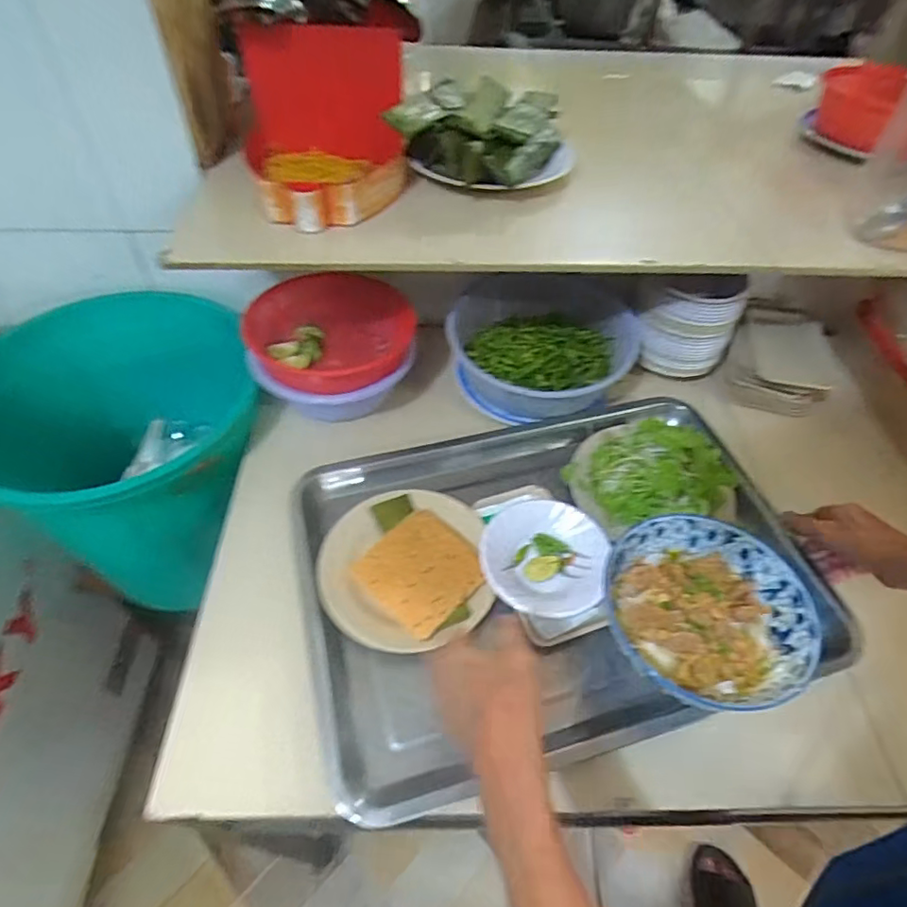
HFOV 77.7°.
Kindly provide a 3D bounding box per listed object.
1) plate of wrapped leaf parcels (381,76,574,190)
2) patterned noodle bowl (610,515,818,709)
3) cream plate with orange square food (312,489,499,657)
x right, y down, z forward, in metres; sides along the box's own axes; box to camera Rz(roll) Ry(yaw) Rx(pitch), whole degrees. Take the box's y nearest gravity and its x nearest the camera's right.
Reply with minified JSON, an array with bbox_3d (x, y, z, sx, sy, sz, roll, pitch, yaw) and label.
[{"bbox_3d":[0.044,-0.364,0.631,0.172,0.063,0.179,13,51,10],"label":"plate of wrapped leaf parcels"},{"bbox_3d":[0.215,0.137,0.489,0.157,0.056,0.155,0,50,0],"label":"patterned noodle bowl"},{"bbox_3d":[-0.049,0.103,0.539,0.156,0.027,0.161,0,50,0],"label":"cream plate with orange square food"}]

